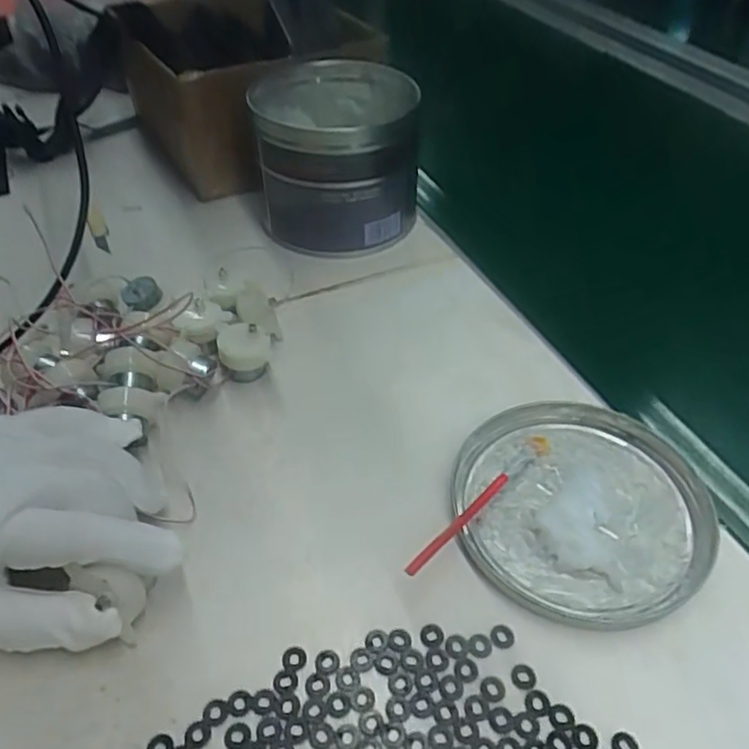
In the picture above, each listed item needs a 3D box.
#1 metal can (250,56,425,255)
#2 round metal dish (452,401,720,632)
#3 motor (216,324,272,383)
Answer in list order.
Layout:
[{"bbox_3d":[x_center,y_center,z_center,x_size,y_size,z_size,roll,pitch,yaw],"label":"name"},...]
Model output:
[{"bbox_3d":[-0.029,-0.173,0.517,0.124,0.100,0.136,-1,44,-2],"label":"metal can"},{"bbox_3d":[0.108,0.067,0.341,0.125,0.011,0.127,1,44,-1],"label":"round metal dish"},{"bbox_3d":[-0.081,-0.014,0.407,0.031,0.032,0.028,-8,45,-10],"label":"motor"}]

